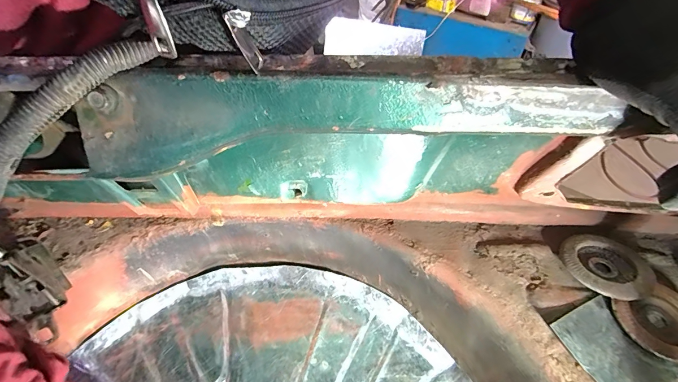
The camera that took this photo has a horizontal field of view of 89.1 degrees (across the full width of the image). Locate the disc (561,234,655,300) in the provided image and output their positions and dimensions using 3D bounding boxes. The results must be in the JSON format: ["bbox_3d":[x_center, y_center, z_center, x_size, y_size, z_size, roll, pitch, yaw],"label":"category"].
[{"bbox_3d":[0.290,0.082,0.377,0.082,0.019,0.081,1,44,-1],"label":"disc"}]

